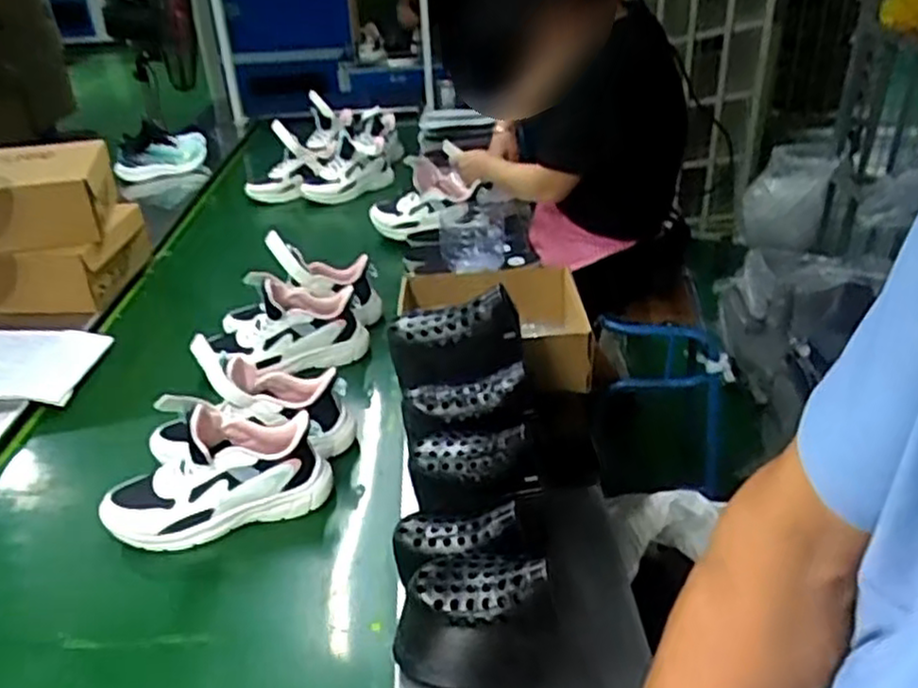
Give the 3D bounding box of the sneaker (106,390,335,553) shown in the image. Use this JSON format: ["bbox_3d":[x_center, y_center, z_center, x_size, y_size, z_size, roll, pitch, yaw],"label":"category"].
[{"bbox_3d":[-0.292,0.134,0.854,0.258,0.162,0.102,-13,33,-13],"label":"sneaker"}]

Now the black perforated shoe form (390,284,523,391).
[{"bbox_3d":[-0.004,-0.008,0.833,0.147,0.078,0.072,-10,32,-9],"label":"black perforated shoe form"}]

